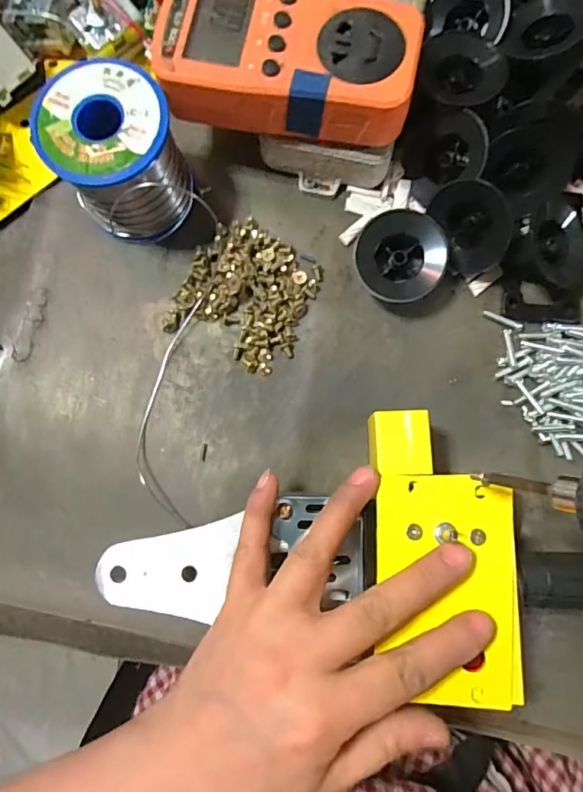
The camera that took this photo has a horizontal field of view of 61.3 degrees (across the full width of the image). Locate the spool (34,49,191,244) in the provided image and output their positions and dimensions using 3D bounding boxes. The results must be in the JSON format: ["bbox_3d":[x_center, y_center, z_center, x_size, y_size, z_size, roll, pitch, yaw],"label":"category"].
[{"bbox_3d":[-0.091,-0.128,0.265,0.062,0.063,0.062,0,82,0],"label":"spool"}]

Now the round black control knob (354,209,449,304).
[{"bbox_3d":[0.060,-0.076,0.276,0.048,0.022,0.048,0,82,0],"label":"round black control knob"}]

